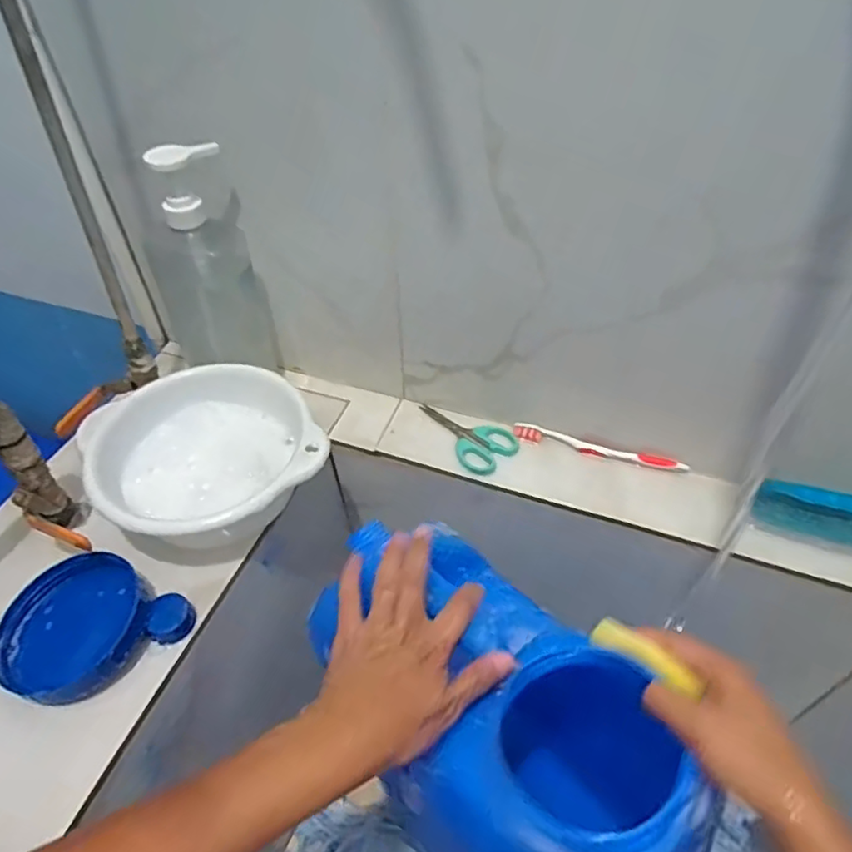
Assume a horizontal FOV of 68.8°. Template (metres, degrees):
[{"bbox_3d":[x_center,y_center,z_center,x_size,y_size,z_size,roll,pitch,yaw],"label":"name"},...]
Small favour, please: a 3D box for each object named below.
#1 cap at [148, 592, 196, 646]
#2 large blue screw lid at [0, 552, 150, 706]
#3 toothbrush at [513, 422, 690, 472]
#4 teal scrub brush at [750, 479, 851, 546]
[{"bbox_3d":[-0.219,0.165,0.534,0.035,0.014,0.037,-1,47,1],"label":"cap"},{"bbox_3d":[-0.293,0.166,0.522,0.114,0.037,0.118,-1,47,1],"label":"large blue screw lid"},{"bbox_3d":[0.179,0.022,0.650,0.176,0.012,0.020,15,49,15],"label":"toothbrush"},{"bbox_3d":[0.361,0.079,0.563,0.119,0.038,0.028,11,48,11],"label":"teal scrub brush"}]

